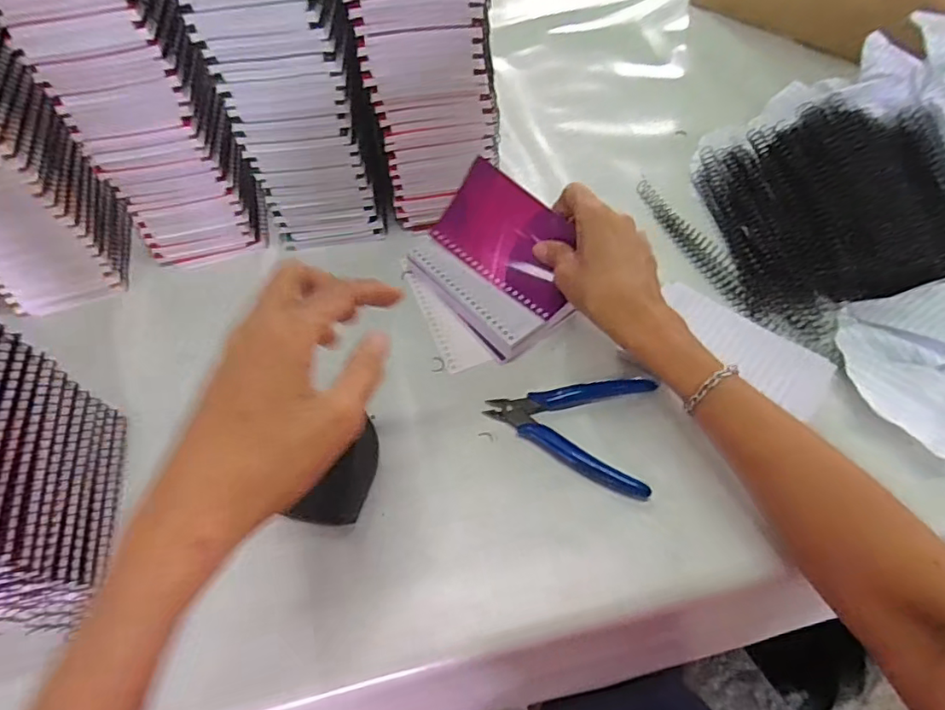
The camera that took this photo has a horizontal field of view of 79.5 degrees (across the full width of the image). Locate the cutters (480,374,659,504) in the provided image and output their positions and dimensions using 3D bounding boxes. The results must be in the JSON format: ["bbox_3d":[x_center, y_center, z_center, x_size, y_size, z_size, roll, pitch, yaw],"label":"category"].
[{"bbox_3d":[0.072,0.045,0.414,0.115,0.007,0.096,11,59,11],"label":"cutters"}]

